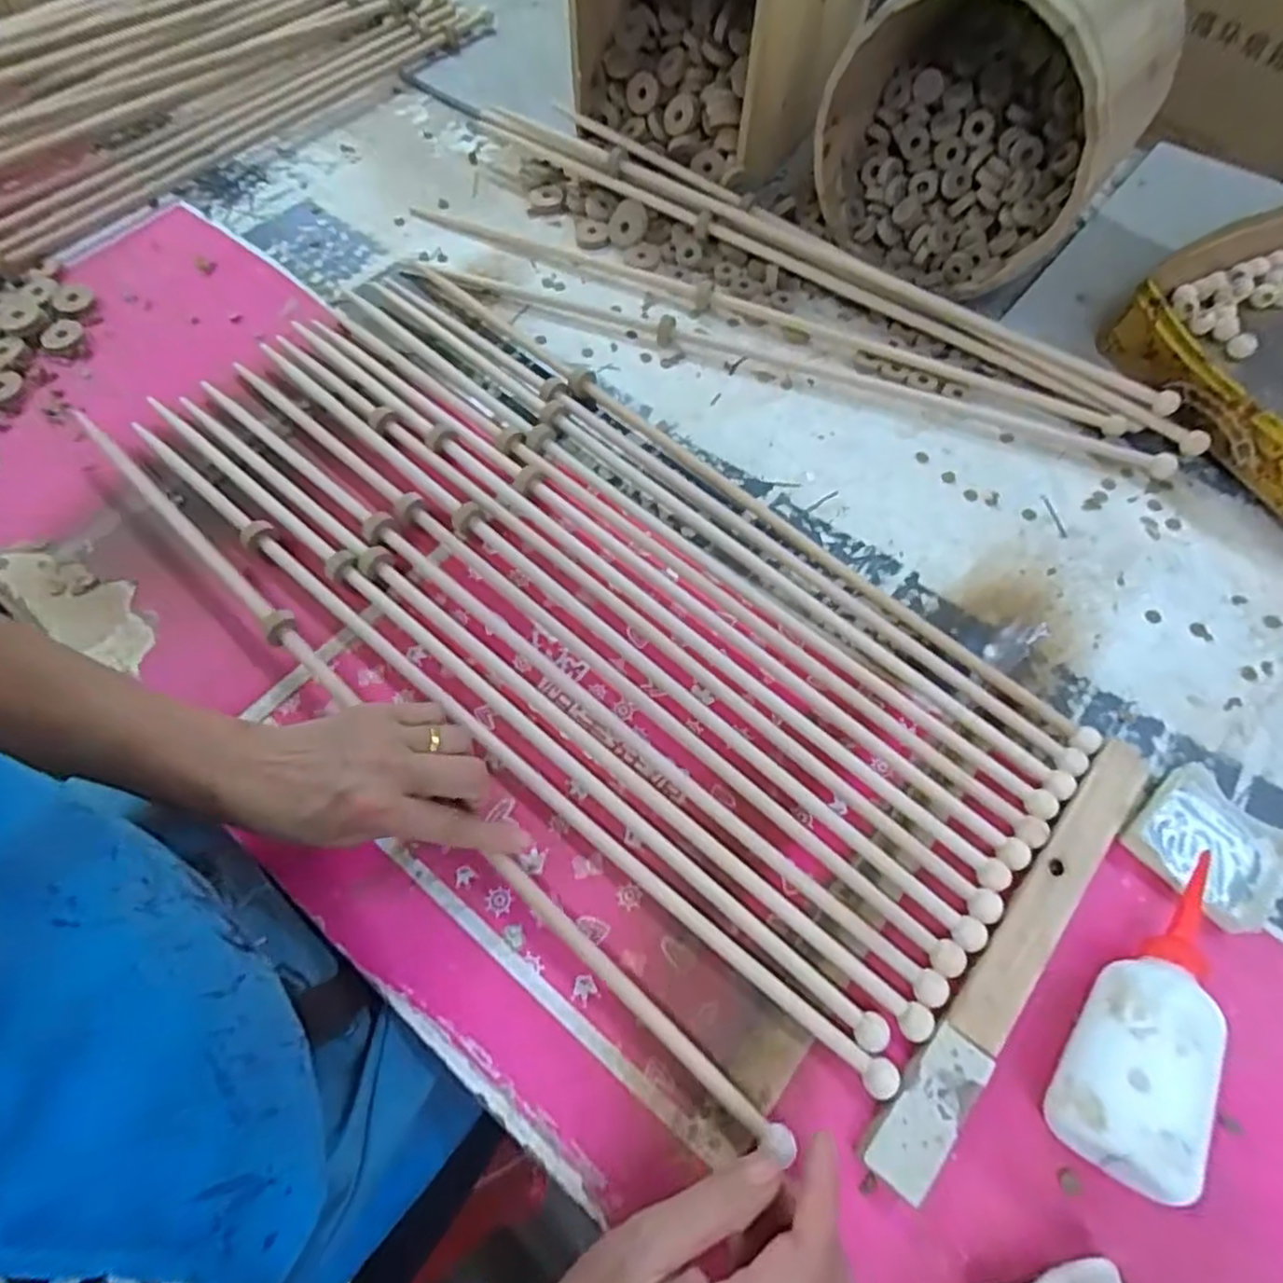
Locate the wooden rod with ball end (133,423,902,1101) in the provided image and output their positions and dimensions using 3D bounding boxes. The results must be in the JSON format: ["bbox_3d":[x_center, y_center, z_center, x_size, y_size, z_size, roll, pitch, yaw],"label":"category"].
[{"bbox_3d":[-0.129,0.040,0.465,0.680,0.017,0.017,36,68,17],"label":"wooden rod with ball end"}]

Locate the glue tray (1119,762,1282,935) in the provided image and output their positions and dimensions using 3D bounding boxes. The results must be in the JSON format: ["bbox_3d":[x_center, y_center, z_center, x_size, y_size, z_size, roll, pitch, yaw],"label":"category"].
[{"bbox_3d":[0.349,0.124,0.426,0.075,0.013,0.080,-39,69,-18],"label":"glue tray"}]

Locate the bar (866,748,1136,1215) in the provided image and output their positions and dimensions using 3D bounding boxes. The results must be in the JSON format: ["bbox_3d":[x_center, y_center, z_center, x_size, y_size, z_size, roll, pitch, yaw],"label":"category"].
[{"bbox_3d":[0.216,0.172,0.394,0.033,0.016,0.286,38,69,17],"label":"bar"}]

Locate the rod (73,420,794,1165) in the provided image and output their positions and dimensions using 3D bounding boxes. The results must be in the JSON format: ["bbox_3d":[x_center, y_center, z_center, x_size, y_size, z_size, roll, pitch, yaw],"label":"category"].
[{"bbox_3d":[-0.185,0.046,0.453,0.690,0.027,0.019,40,69,17],"label":"rod"}]

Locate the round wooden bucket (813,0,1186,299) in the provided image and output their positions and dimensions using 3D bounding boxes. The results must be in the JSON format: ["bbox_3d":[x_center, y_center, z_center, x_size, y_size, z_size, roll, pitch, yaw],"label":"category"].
[{"bbox_3d":[0.301,-0.458,0.608,0.224,0.222,0.201,35,68,16],"label":"round wooden bucket"}]

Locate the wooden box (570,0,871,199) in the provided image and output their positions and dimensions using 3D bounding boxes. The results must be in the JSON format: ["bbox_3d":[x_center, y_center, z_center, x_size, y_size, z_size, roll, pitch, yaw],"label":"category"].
[{"bbox_3d":[0.082,-0.624,0.679,0.210,0.184,0.261,30,68,14],"label":"wooden box"}]

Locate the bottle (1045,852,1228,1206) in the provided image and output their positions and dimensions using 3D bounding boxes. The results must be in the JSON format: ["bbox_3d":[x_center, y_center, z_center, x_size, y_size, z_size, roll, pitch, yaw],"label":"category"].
[{"bbox_3d":[0.267,0.184,0.369,0.056,0.060,0.177,29,66,14],"label":"bottle"}]

